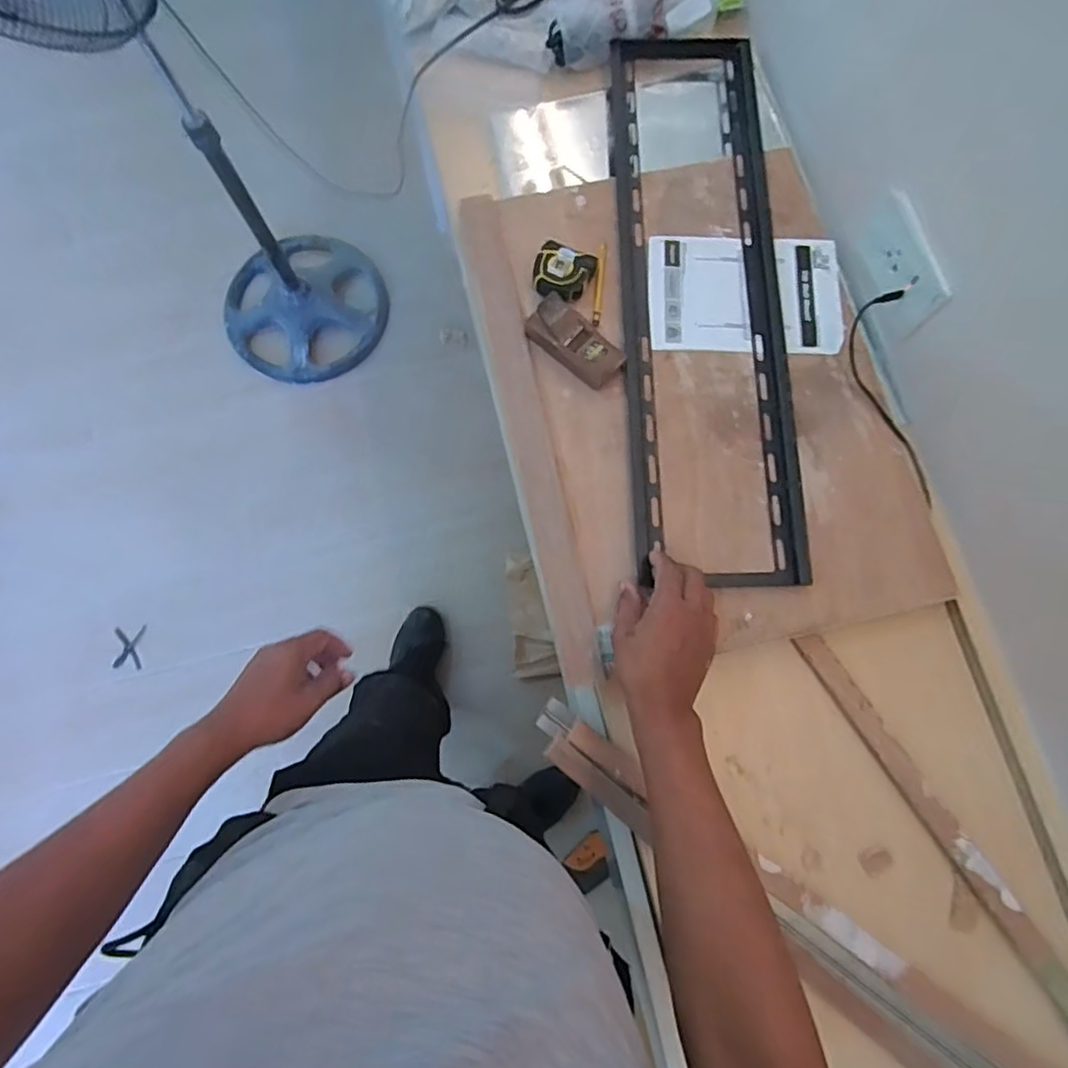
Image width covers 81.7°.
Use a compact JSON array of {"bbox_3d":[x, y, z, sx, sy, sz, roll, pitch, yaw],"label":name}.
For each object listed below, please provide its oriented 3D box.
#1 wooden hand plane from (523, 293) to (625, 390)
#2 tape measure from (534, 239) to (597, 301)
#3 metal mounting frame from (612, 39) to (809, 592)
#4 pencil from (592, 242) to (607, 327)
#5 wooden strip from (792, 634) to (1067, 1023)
[{"bbox_3d":[0.043,-0.197,0.637,0.103,0.042,0.052,39,80,8],"label":"wooden hand plane"},{"bbox_3d":[0.029,-0.276,0.659,0.059,0.026,0.055,22,78,5],"label":"tape measure"},{"bbox_3d":[0.182,-0.266,0.668,0.168,0.022,0.646,0,77,0],"label":"metal mounting frame"},{"bbox_3d":[0.071,-0.268,0.664,0.010,0.013,0.095,5,77,1],"label":"pencil"},{"bbox_3d":[0.404,0.306,0.565,0.030,0.028,0.492,-31,79,-7],"label":"wooden strip"}]

